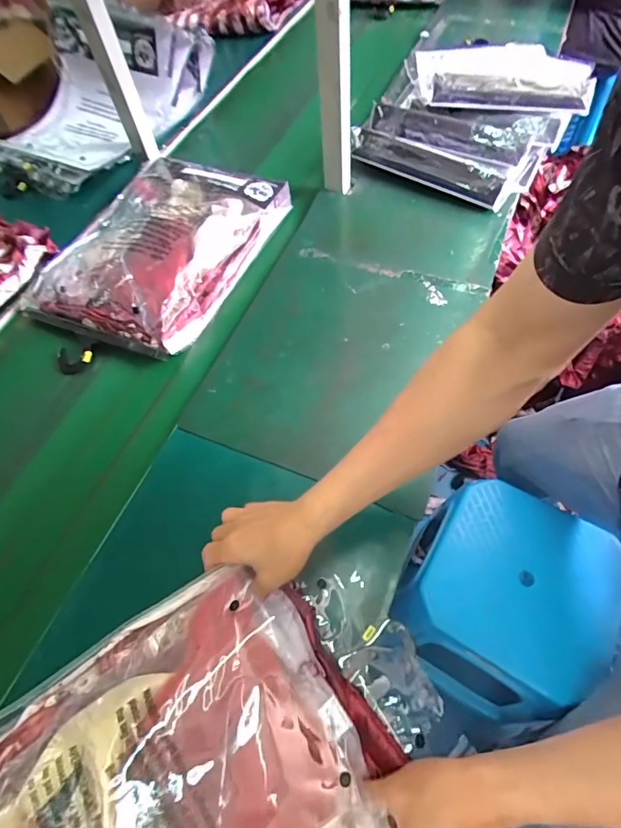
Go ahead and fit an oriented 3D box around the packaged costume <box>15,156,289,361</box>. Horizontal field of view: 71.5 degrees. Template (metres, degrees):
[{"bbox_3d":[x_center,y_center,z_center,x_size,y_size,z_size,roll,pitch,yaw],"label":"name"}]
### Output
[{"bbox_3d":[-0.271,-0.303,0.748,0.314,0.055,0.421,20,63,16],"label":"packaged costume"}]

